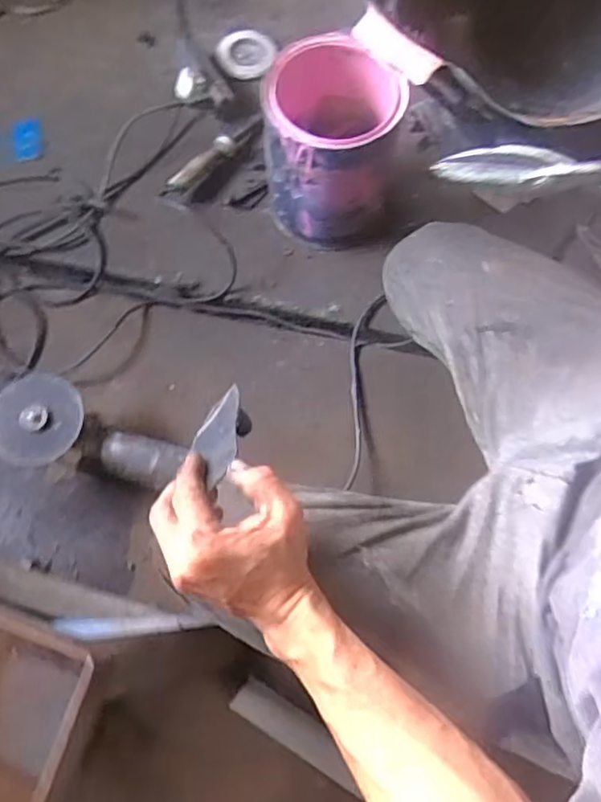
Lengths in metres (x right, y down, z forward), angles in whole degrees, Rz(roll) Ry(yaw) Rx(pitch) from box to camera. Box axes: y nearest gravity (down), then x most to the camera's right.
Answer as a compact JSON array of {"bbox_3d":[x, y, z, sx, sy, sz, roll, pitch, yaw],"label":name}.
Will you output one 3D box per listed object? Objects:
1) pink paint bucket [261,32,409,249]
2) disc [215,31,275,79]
[{"bbox_3d":[0.039,-0.317,0.793,0.150,0.205,0.165,0,75,0],"label":"pink paint bucket"},{"bbox_3d":[-0.086,-0.536,0.971,0.089,0.017,0.094,0,75,0],"label":"disc"}]

